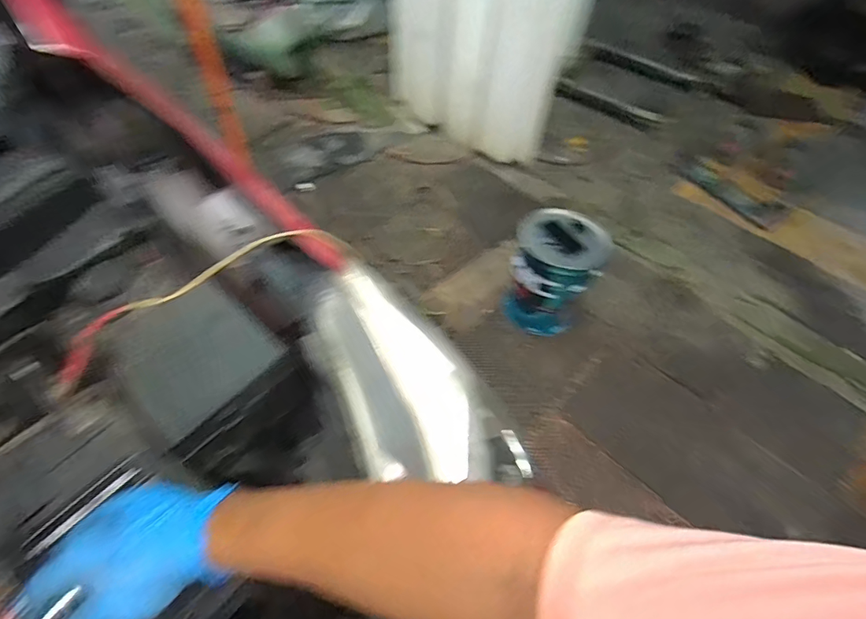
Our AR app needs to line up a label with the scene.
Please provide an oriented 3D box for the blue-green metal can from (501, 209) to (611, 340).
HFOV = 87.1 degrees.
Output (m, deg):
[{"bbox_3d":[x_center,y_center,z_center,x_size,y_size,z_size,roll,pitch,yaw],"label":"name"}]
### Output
[{"bbox_3d":[0.428,-0.132,1.668,0.294,0.371,0.275,25,55,14],"label":"blue-green metal can"}]

